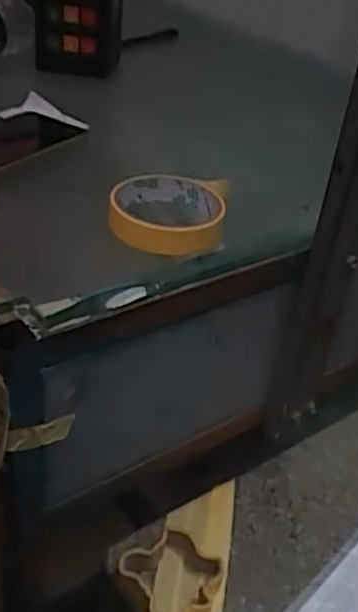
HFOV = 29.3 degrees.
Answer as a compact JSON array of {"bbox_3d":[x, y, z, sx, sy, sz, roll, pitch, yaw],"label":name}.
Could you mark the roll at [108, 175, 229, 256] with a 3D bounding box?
[{"bbox_3d":[-0.008,-0.069,0.508,0.083,0.021,0.098,8,36,2],"label":"roll"}]

